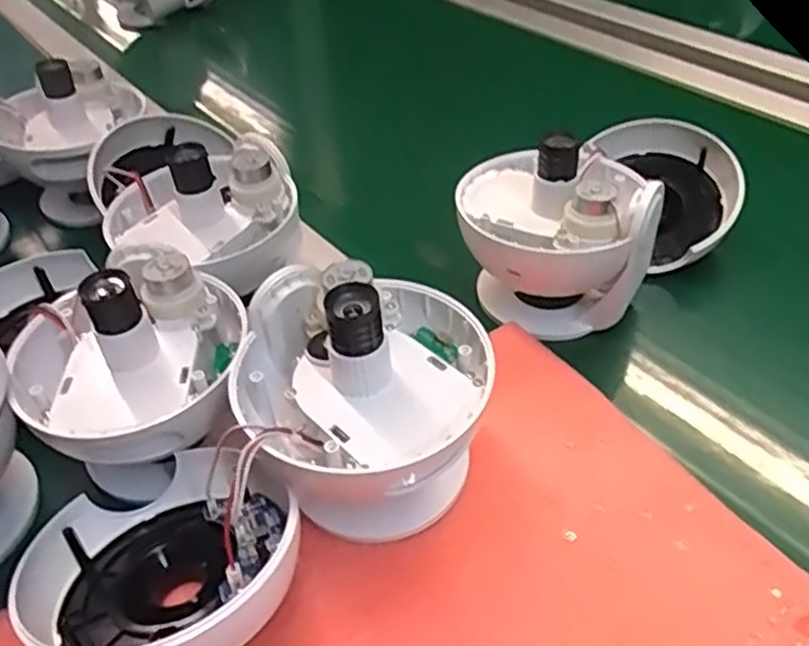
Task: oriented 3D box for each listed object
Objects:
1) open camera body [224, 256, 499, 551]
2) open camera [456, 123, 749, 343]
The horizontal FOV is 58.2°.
[{"bbox_3d":[-0.017,0.035,0.338,0.112,0.109,0.106,-2,43,2],"label":"open camera body"},{"bbox_3d":[0.128,-0.081,0.477,0.199,0.104,0.115,-30,48,-25],"label":"open camera"}]

